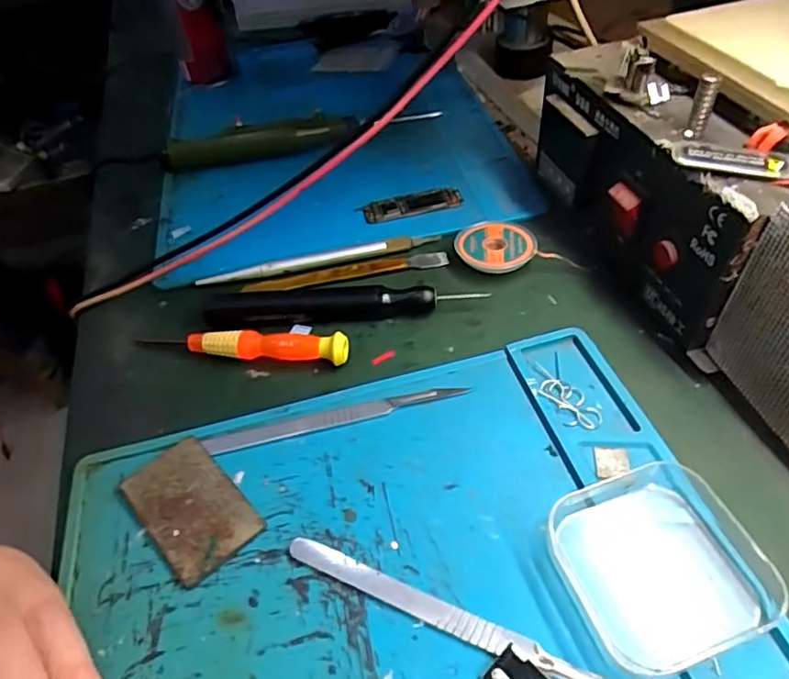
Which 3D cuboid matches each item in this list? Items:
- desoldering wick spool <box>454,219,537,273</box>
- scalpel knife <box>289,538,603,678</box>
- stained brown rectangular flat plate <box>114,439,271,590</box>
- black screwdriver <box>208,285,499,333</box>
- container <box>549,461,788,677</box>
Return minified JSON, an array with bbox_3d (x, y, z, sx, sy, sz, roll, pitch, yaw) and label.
[{"bbox_3d":[0.058,-0.053,0.338,0.044,0.011,0.040,-3,46,3],"label":"desoldering wick spool"},{"bbox_3d":[0.019,0.098,0.207,0.130,0.004,0.009,16,50,20],"label":"scalpel knife"},{"bbox_3d":[-0.086,0.070,0.244,0.037,0.006,0.061,-37,53,-26],"label":"stained brown rectangular flat plate"},{"bbox_3d":[-0.031,-0.017,0.314,0.147,0.017,0.016,-2,46,4],"label":"black screwdriver"},{"bbox_3d":[0.092,0.077,0.206,0.059,0.020,0.064,-19,47,-11],"label":"container"}]

